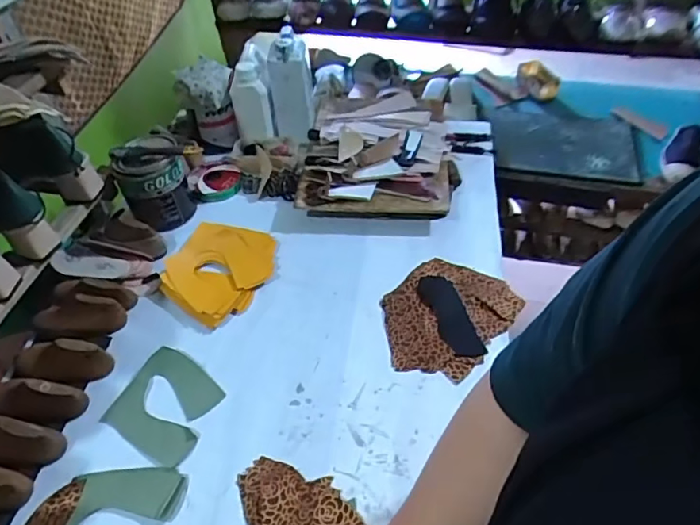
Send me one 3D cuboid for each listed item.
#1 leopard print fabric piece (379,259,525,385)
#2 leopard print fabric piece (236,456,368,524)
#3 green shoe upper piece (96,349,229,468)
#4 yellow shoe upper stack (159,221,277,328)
[{"bbox_3d":[0.133,0.073,0.763,0.161,0.021,0.206,32,55,29],"label":"leopard print fabric piece"},{"bbox_3d":[-0.063,0.268,0.597,0.119,0.011,0.115,-18,48,-14],"label":"leopard print fabric piece"},{"bbox_3d":[-0.236,0.180,0.683,0.133,0.018,0.121,23,51,22],"label":"green shoe upper piece"},{"bbox_3d":[-0.204,0.010,0.822,0.143,0.032,0.179,16,49,18],"label":"yellow shoe upper stack"}]

